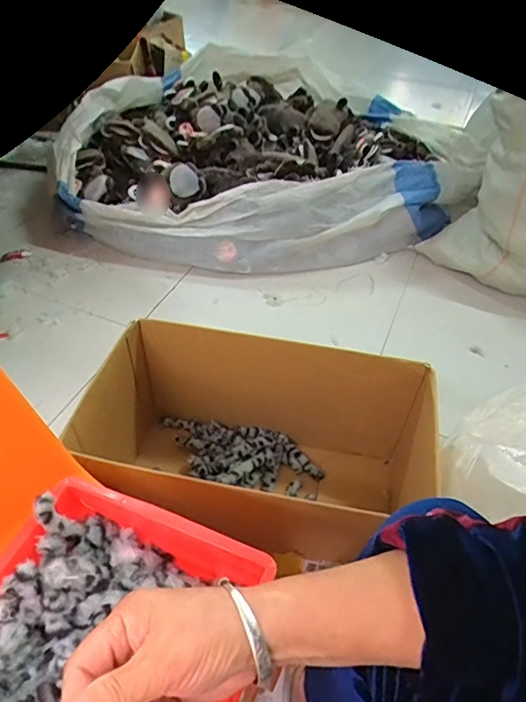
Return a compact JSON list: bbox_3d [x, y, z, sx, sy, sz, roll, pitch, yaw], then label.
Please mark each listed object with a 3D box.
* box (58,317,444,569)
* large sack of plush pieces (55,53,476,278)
[{"bbox_3d":[-0.015,0.163,0.842,0.527,0.269,0.323,9,45,5],"label":"box"},{"bbox_3d":[-0.025,-0.626,1.607,1.120,0.286,0.906,2,45,-2],"label":"large sack of plush pieces"}]

